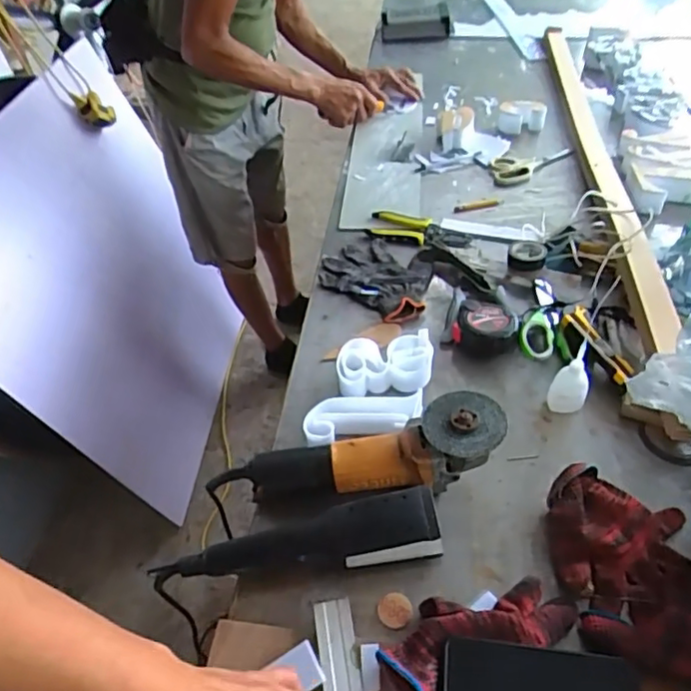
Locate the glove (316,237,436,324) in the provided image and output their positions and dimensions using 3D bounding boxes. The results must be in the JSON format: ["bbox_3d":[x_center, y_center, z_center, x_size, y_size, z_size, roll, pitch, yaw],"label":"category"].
[{"bbox_3d":[0.053,-0.110,0.928,0.183,0.020,0.134,32,55,30],"label":"glove"}]

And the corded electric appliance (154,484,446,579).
[{"bbox_3d":[-0.052,0.193,0.607,0.293,0.073,0.054,-2,45,2],"label":"corded electric appliance"}]

